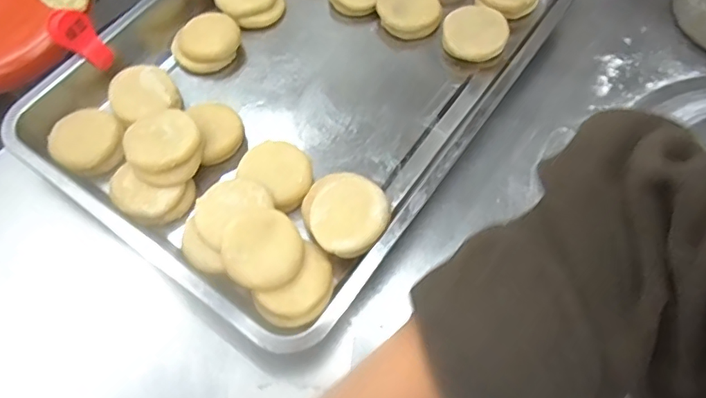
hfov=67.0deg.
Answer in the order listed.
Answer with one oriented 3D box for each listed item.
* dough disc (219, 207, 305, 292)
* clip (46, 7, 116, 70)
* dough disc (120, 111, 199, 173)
[{"bbox_3d":[-0.071,0.038,0.416,0.065,0.011,0.061,0,64,0],"label":"dough disc"},{"bbox_3d":[-0.249,-0.146,0.489,0.034,0.060,0.024,-34,42,-4],"label":"clip"},{"bbox_3d":[-0.166,-0.052,0.458,0.062,0.011,0.059,0,64,0],"label":"dough disc"}]

